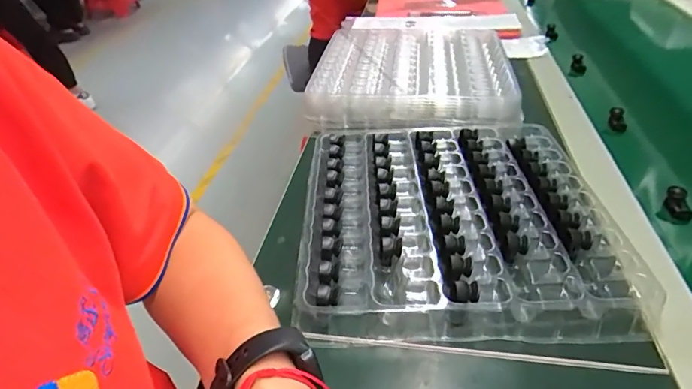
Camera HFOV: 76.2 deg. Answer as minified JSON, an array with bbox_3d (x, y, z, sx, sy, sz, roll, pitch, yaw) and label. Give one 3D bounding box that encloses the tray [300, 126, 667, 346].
[{"bbox_3d":[0.094,0.014,0.391,0.249,0.031,0.243,-2,37,2],"label":"tray"}]

